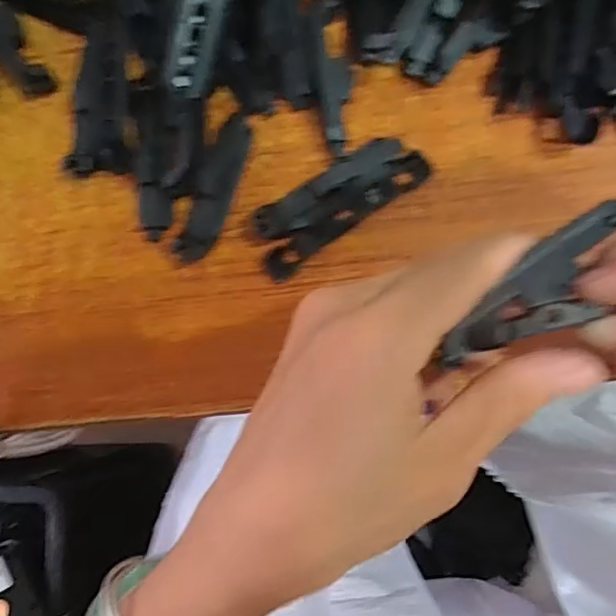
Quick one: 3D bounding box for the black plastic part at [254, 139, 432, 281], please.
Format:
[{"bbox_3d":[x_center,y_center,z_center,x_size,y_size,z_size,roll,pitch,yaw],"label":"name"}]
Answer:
[{"bbox_3d":[0.013,-0.049,0.260,0.084,0.015,0.028,-35,81,3],"label":"black plastic part"}]

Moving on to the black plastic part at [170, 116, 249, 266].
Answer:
[{"bbox_3d":[-0.044,-0.057,0.267,0.017,0.018,0.074,13,86,9],"label":"black plastic part"}]

